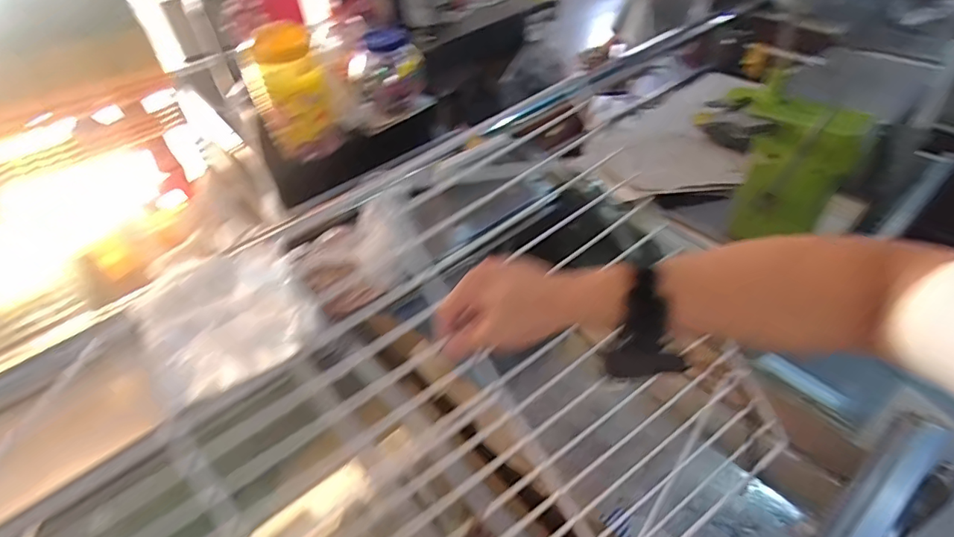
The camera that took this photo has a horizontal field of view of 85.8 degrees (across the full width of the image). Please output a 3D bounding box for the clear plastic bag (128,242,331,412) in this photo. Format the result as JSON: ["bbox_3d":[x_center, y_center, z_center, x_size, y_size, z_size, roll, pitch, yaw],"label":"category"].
[{"bbox_3d":[-0.425,0.076,0.876,0.265,0.071,0.278,-30,50,-22],"label":"clear plastic bag"}]

